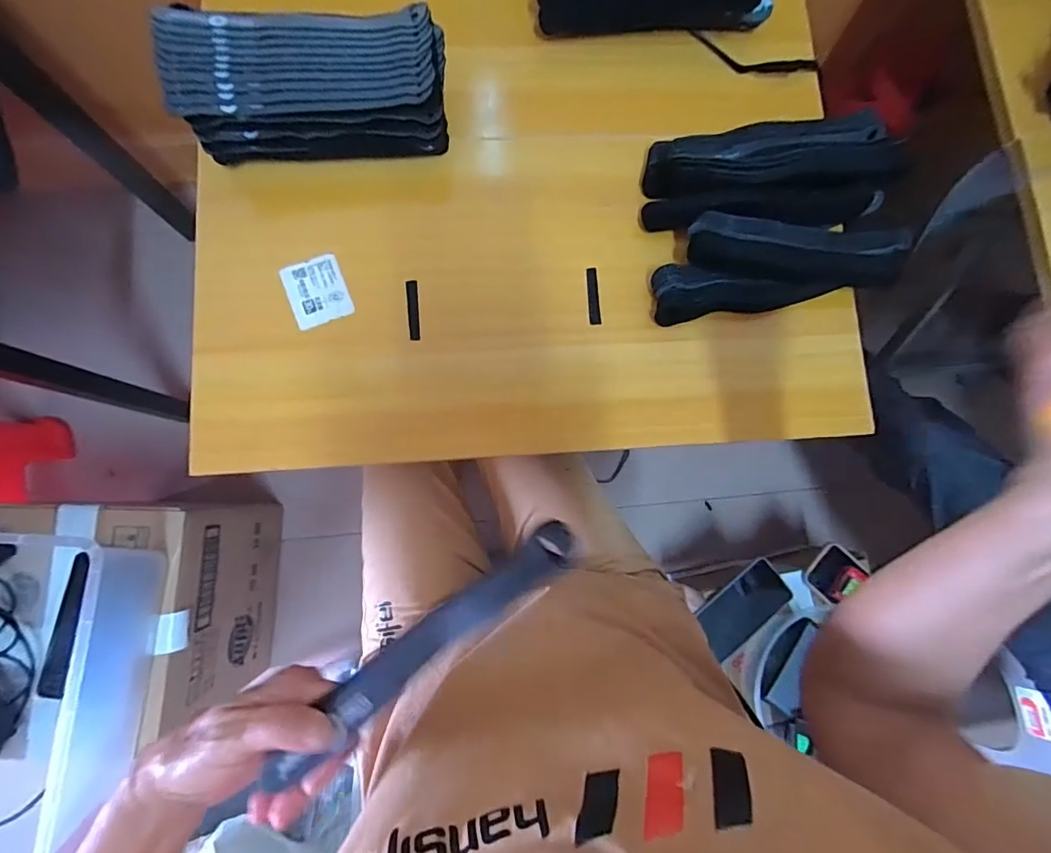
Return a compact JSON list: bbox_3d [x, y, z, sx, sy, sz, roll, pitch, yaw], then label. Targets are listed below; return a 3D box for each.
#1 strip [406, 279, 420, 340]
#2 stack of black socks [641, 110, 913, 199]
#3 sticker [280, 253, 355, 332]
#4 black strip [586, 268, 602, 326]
[{"bbox_3d":[-0.098,-0.103,0.434,0.009,0.004,0.053,-5,84,-5],"label":"strip"},{"bbox_3d":[0.221,-0.239,0.450,0.218,0.053,0.063,-5,84,-5],"label":"stack of black socks"},{"bbox_3d":[-0.181,-0.119,0.430,0.048,0.004,0.058,-21,85,-6],"label":"sticker"},{"bbox_3d":[0.062,-0.119,0.450,0.010,0.004,0.054,-4,80,1],"label":"black strip"}]

